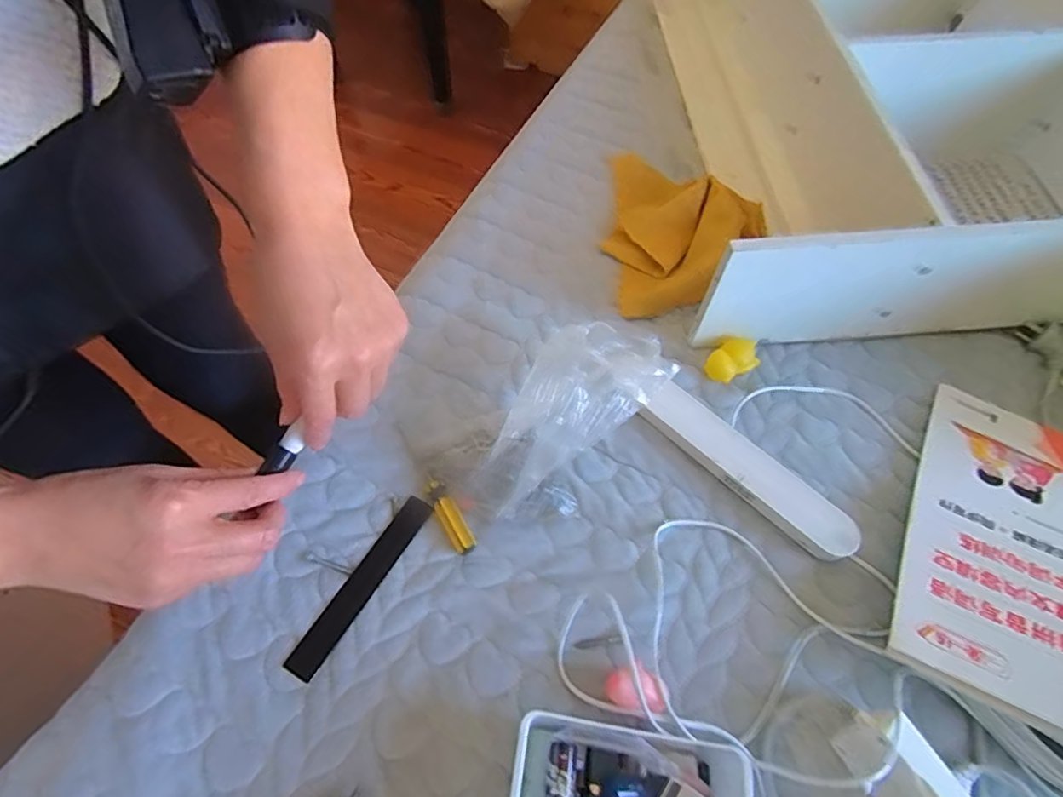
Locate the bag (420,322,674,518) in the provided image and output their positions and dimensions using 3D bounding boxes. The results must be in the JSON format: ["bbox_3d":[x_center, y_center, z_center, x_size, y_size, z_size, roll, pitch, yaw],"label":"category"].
[{"bbox_3d":[0.013,0.015,0.471,0.201,0.112,0.079,-27,64,-17],"label":"bag"}]

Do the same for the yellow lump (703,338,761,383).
[{"bbox_3d":[0.201,-0.039,0.559,0.051,0.026,0.034,-33,62,-20],"label":"yellow lump"}]

